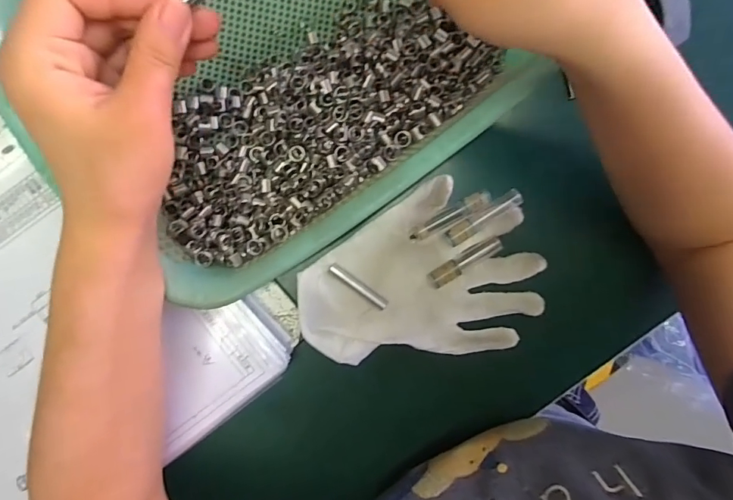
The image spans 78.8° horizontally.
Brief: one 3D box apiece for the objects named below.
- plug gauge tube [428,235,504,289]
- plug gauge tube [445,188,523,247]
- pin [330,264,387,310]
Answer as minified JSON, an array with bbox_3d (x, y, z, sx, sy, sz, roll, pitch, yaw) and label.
[{"bbox_3d":[0.072,0.009,0.324,0.057,0.008,0.013,-31,94,-2],"label":"plug gauge tube"},{"bbox_3d":[0.085,-0.024,0.322,0.060,0.008,0.013,-33,94,-1],"label":"plug gauge tube"},{"bbox_3d":[-0.005,0.027,0.326,0.050,0.004,0.008,37,90,-4],"label":"pin"}]

